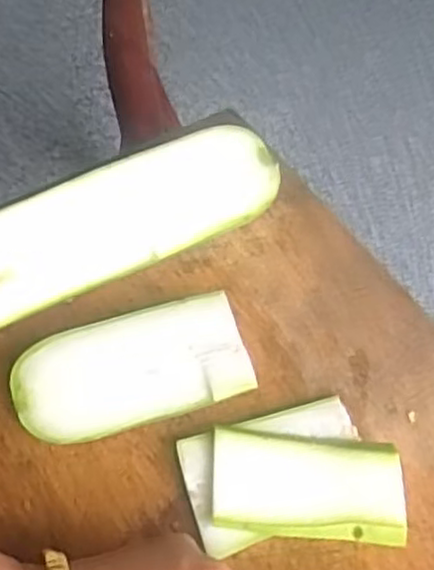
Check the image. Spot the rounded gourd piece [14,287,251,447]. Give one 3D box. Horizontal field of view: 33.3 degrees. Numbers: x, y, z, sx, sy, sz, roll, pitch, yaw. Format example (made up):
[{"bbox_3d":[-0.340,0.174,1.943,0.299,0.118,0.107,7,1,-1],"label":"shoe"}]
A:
[{"bbox_3d":[-0.046,0.048,0.388,0.118,0.029,0.063,-14,57,-15],"label":"rounded gourd piece"}]

